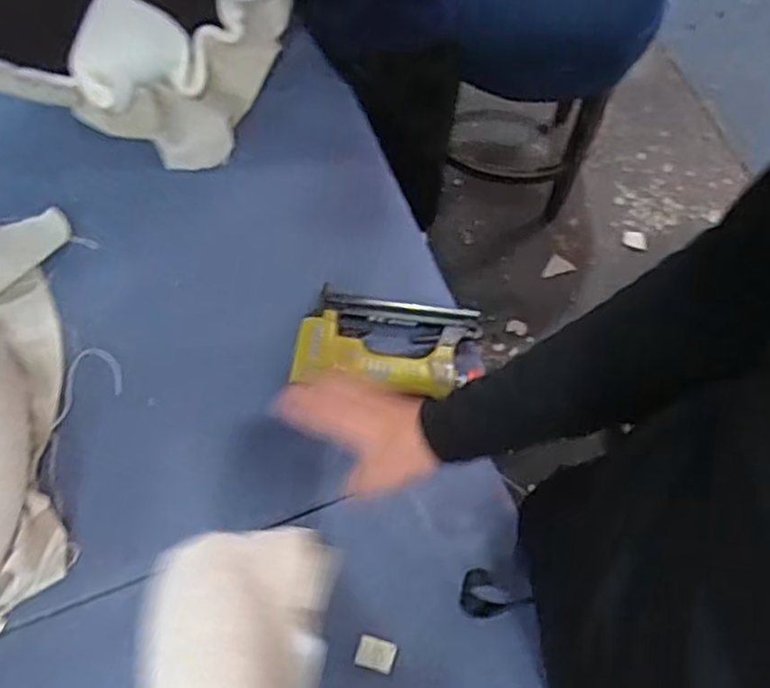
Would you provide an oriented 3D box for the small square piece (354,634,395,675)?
[{"bbox_3d":[-0.009,0.299,0.668,0.036,0.004,0.029,12,69,5],"label":"small square piece"}]

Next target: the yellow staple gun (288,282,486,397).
[{"bbox_3d":[0.005,-0.001,0.753,0.198,0.043,0.113,7,69,3],"label":"yellow staple gun"}]

